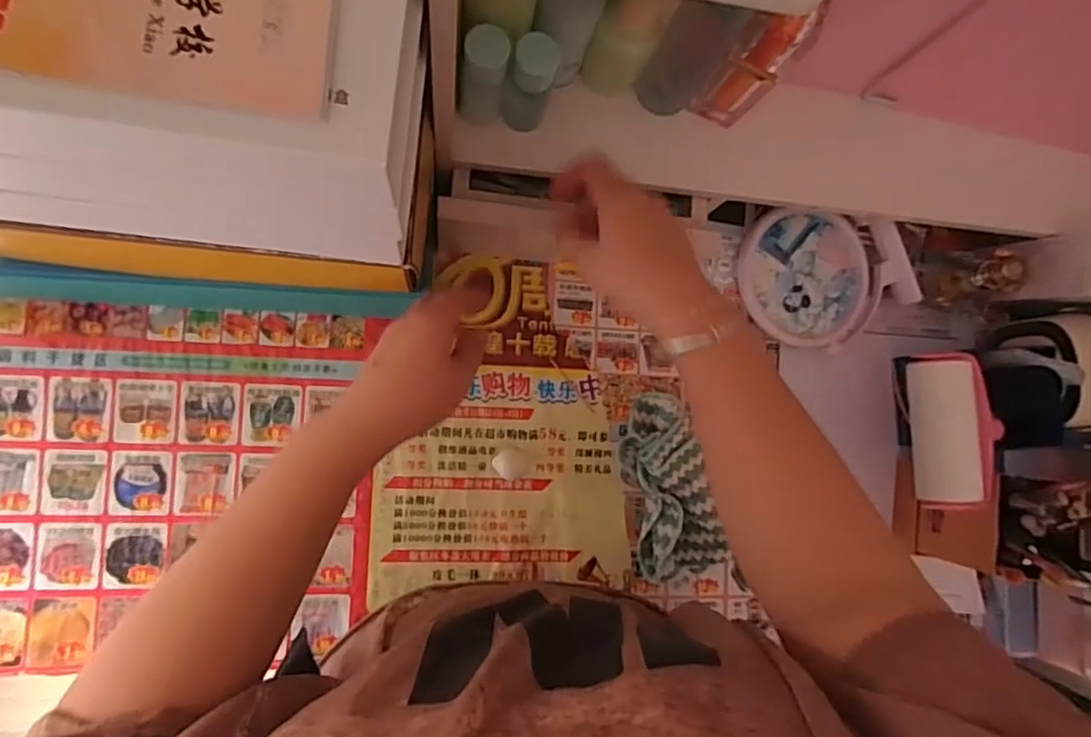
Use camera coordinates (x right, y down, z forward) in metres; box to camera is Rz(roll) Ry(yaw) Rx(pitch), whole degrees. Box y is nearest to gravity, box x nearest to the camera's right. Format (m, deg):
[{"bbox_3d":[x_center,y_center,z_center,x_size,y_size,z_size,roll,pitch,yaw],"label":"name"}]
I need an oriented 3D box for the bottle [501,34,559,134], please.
[{"bbox_3d":[-0.010,-0.183,0.406,0.027,0.077,0.023,19,84,-8],"label":"bottle"}]

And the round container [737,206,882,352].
[{"bbox_3d":[0.228,-0.078,0.538,0.125,0.021,0.119,-12,89,-10],"label":"round container"}]

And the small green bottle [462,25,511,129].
[{"bbox_3d":[-0.039,-0.183,0.398,0.027,0.079,0.022,4,86,-9],"label":"small green bottle"}]

